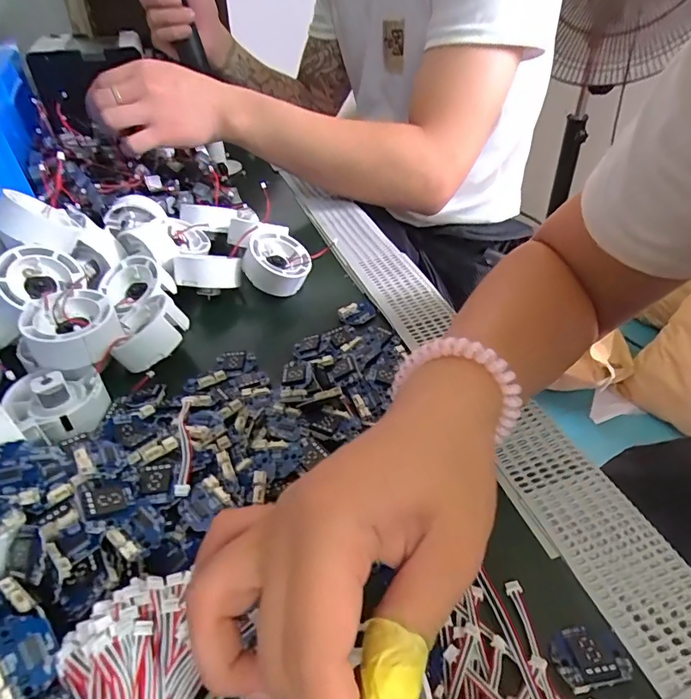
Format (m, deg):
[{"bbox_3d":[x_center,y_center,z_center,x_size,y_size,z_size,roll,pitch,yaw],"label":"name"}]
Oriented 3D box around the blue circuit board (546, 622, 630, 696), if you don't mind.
[{"bbox_3d":[0.099,0.123,0.194,0.028,0.006,0.022,-9,42,-5],"label":"blue circuit board"}]

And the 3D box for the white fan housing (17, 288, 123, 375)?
[{"bbox_3d":[-0.174,-0.015,0.306,0.052,0.027,0.049,-25,45,-21],"label":"white fan housing"}]

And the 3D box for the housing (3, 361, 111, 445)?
[{"bbox_3d":[-0.175,0.030,0.291,0.051,0.026,0.048,-3,41,3],"label":"housing"}]

